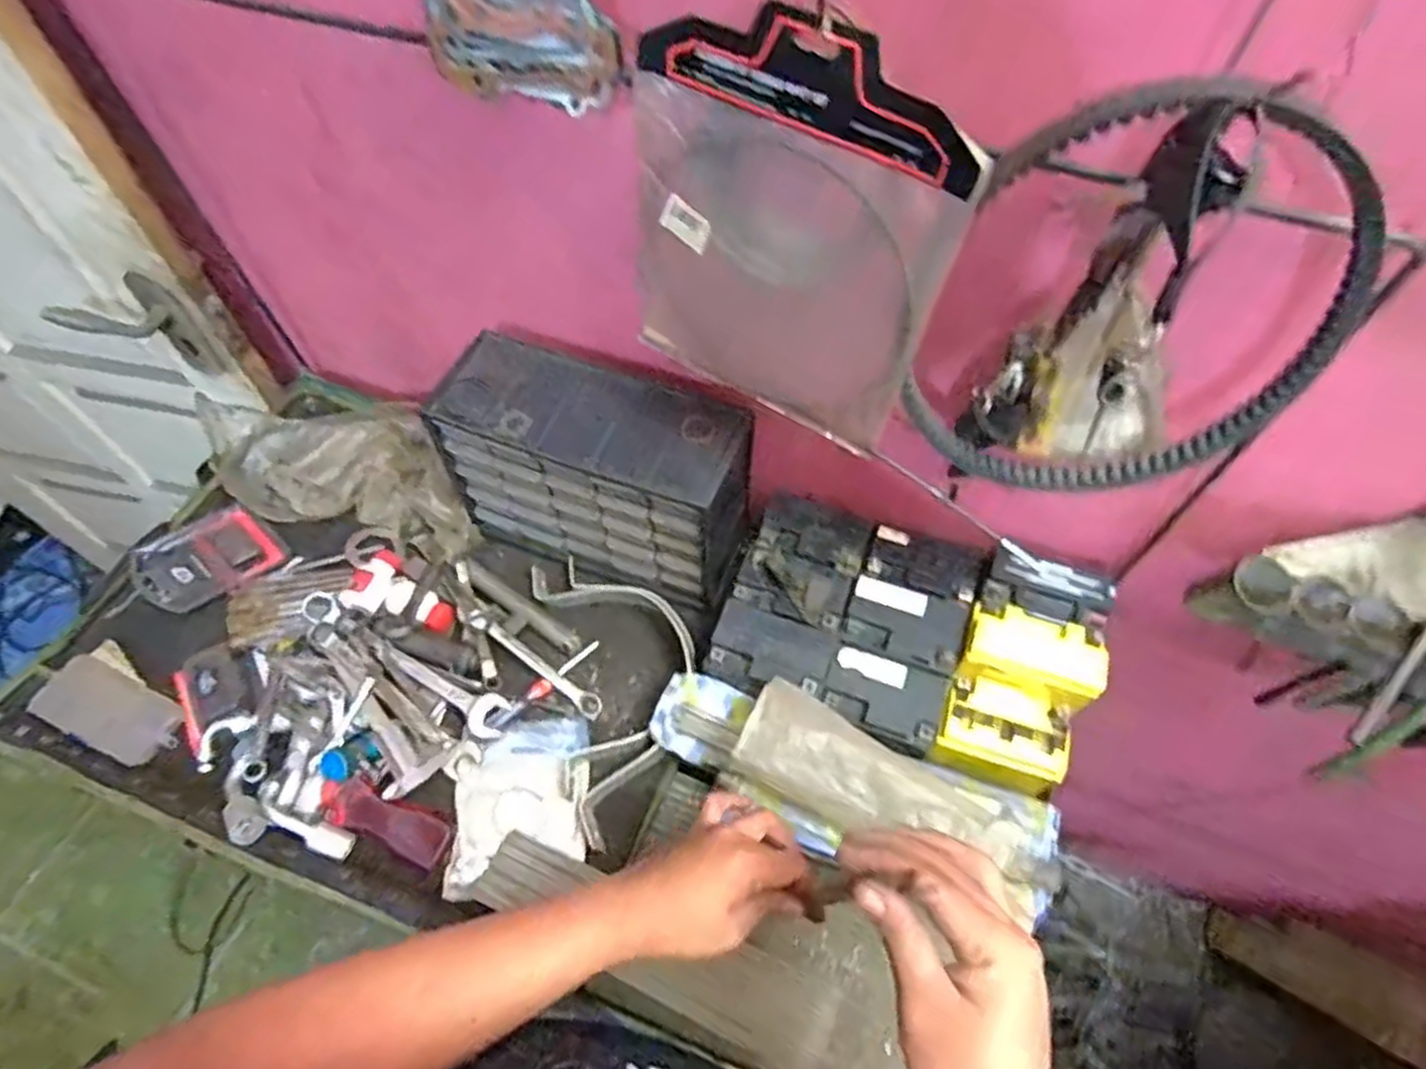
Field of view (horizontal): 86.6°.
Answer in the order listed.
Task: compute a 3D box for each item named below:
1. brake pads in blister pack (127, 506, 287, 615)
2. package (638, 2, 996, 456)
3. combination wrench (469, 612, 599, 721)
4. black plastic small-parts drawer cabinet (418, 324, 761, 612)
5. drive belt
[{"bbox_3d":[-0.573,0.031,0.861,0.136,0.023,0.113,-36,65,-21],"label":"brake pads in blister pack"},{"bbox_3d":[0.047,-0.184,0.495,0.208,0.254,0.031,27,61,15],"label":"package"},{"bbox_3d":[-0.184,0.134,0.785,0.164,0.011,0.021,37,63,2],"label":"combination wrench"},{"bbox_3d":[-0.118,-0.067,0.786,0.299,0.186,0.118,18,59,10],"label":"black plastic small-parts drawer cabinet"},{"bbox_3d":[0.249,-0.124,0.457,0.226,0.289,0.033,11,58,6],"label":"drive belt"}]

